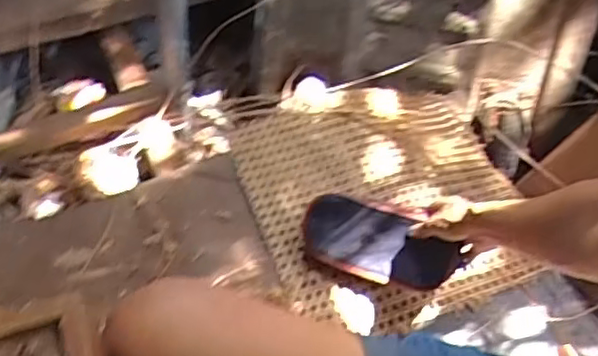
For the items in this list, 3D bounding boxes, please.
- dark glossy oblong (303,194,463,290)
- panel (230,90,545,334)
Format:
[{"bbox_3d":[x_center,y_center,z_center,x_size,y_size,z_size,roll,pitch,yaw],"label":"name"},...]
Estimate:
[{"bbox_3d":[0.112,0.088,0.900,0.213,0.023,0.108,14,91,18],"label":"dark glossy oblong"},{"bbox_3d":[0.148,0.030,1.030,0.434,0.033,0.405,-11,60,-20],"label":"panel"}]

